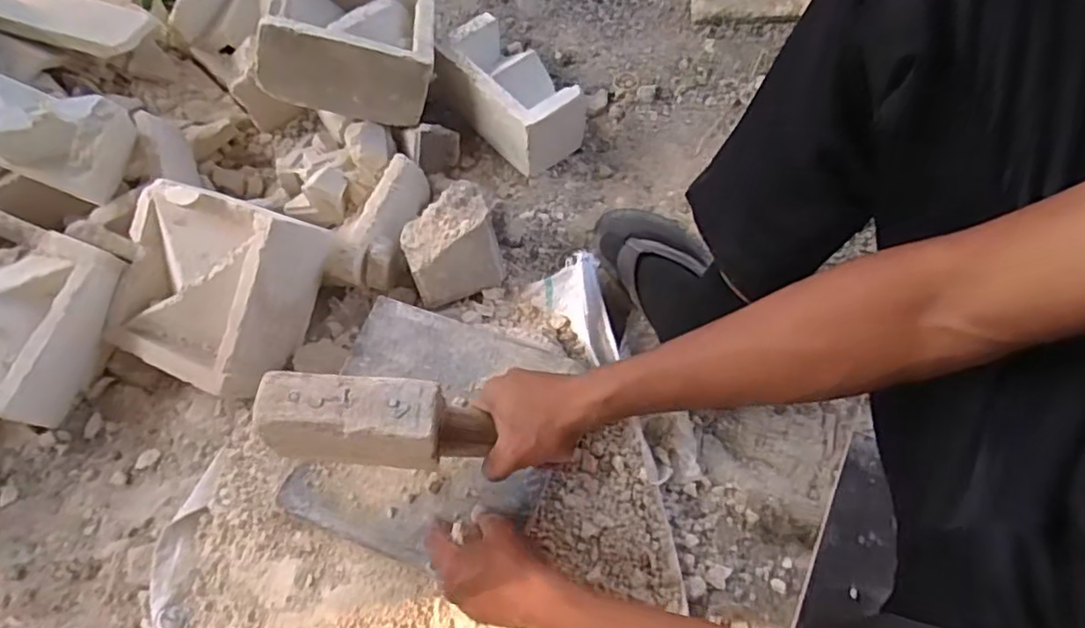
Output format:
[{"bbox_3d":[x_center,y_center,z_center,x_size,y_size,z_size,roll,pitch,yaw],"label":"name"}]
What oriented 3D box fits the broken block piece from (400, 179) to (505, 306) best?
[{"bbox_3d":[-0.109,-0.081,0.780,0.108,0.081,0.109,-21,65,-8],"label":"broken block piece"}]

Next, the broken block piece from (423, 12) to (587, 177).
[{"bbox_3d":[-0.055,-0.302,0.883,0.110,0.095,0.210,-36,68,-14],"label":"broken block piece"}]

